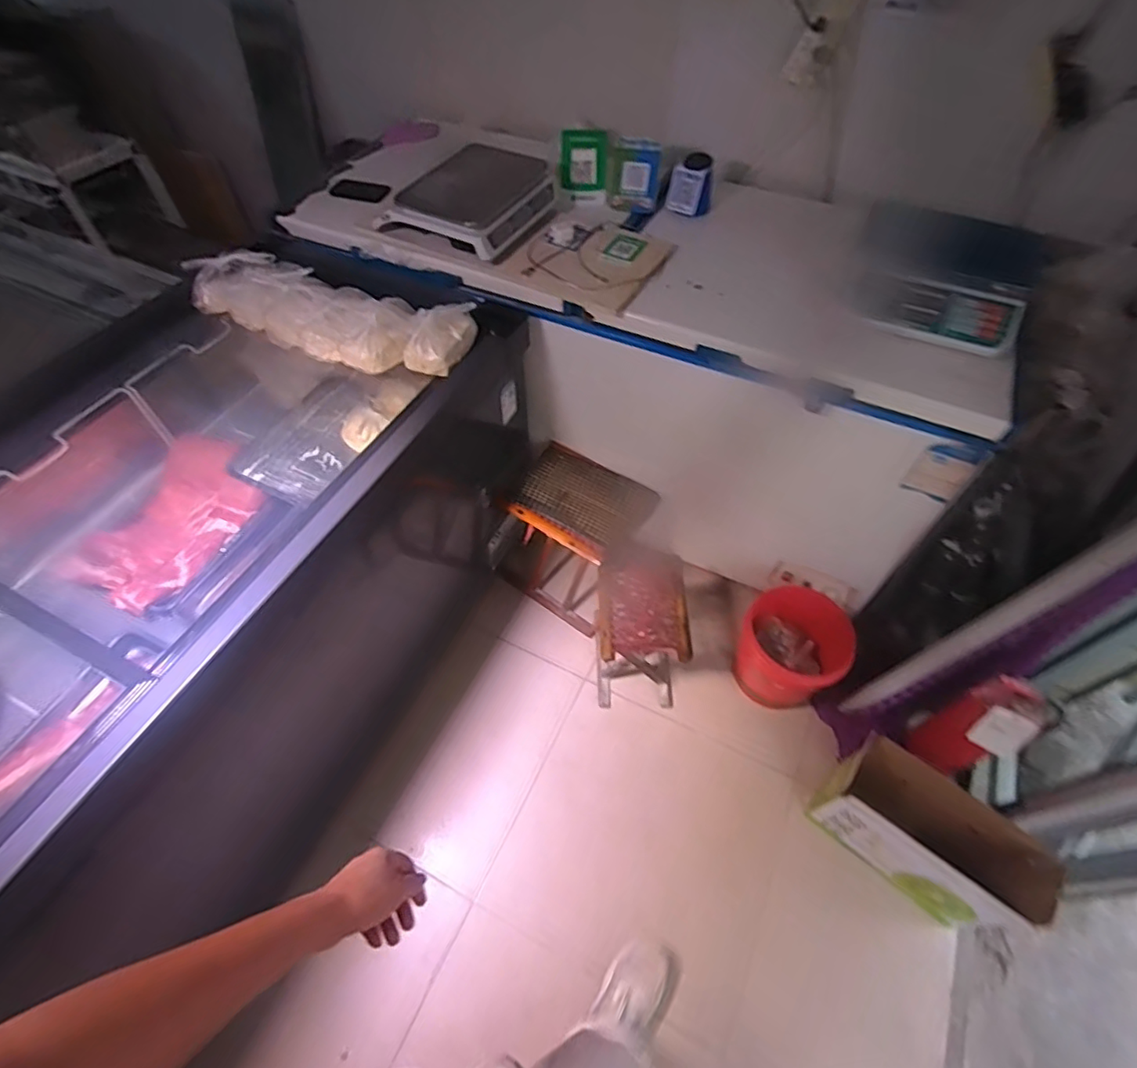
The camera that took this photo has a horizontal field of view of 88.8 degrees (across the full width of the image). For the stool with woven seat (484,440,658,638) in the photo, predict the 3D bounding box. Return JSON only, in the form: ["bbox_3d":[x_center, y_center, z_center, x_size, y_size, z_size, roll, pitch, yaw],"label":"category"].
[{"bbox_3d":[0.016,0.016,1.686,0.358,0.408,0.311,25,58,17],"label":"stool with woven seat"}]

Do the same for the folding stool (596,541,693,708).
[{"bbox_3d":[0.192,0.256,1.588,0.231,0.354,0.310,0,54,-1],"label":"folding stool"}]

